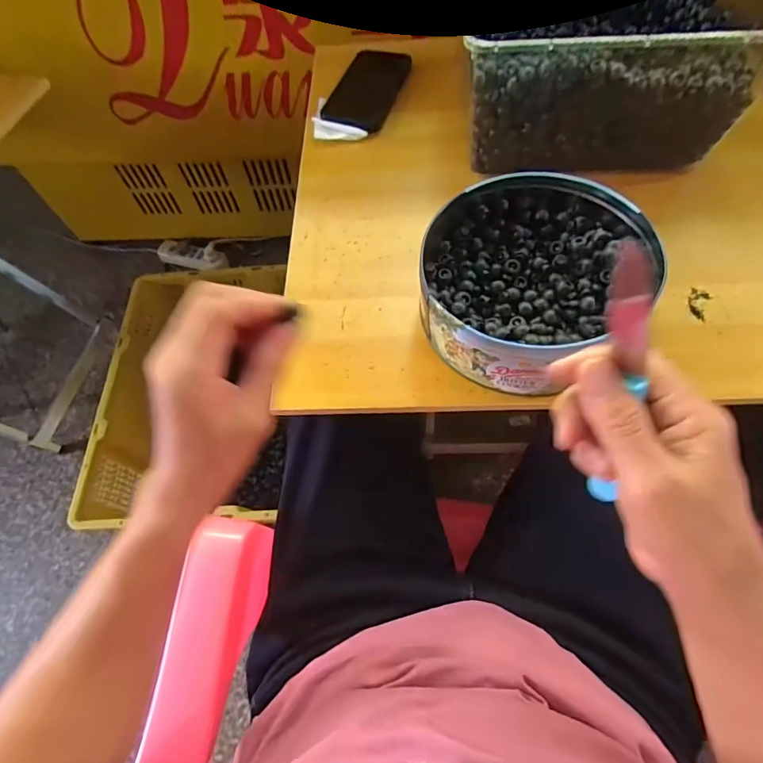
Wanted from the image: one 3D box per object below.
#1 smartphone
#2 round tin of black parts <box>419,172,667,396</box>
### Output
[{"bbox_3d":[-0.016,-0.390,0.593,0.082,0.008,0.161,17,65,12],"label":"smartphone"},{"bbox_3d":[0.130,-0.094,0.397,0.190,0.083,0.198,-1,63,2],"label":"round tin of black parts"}]

